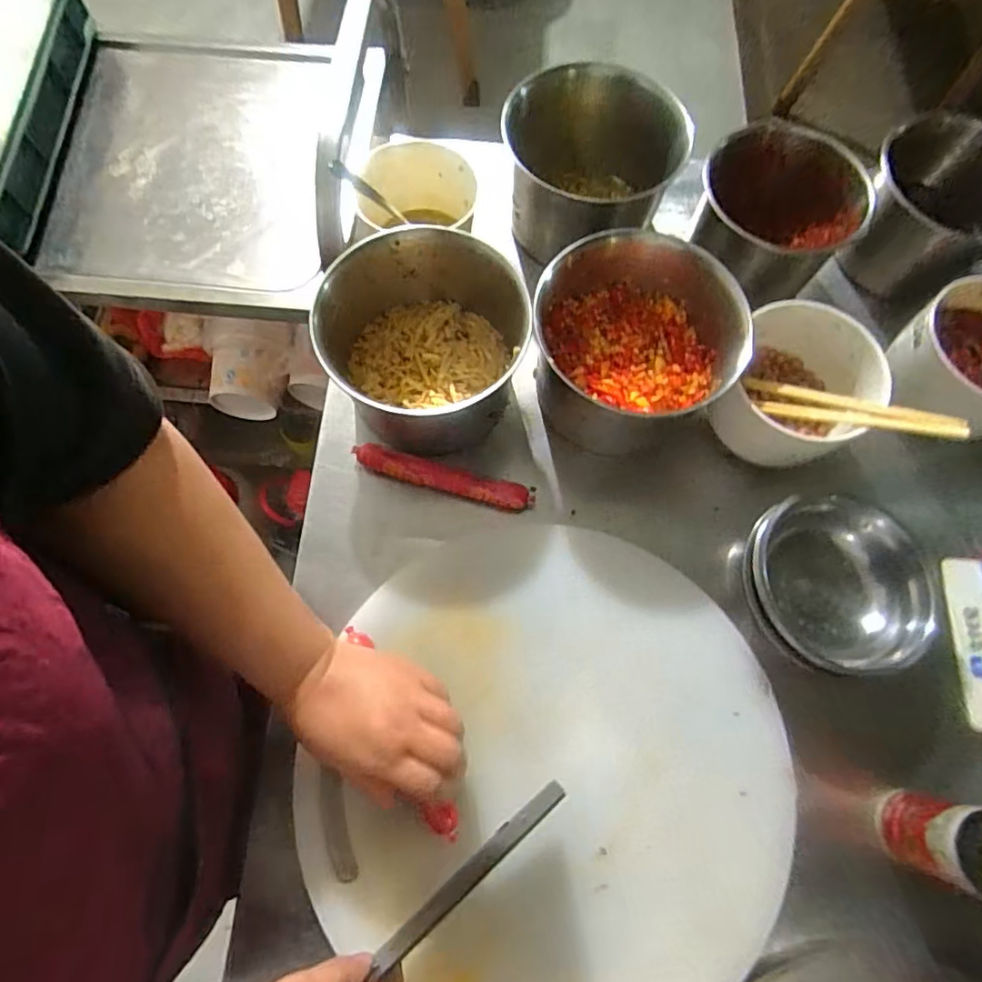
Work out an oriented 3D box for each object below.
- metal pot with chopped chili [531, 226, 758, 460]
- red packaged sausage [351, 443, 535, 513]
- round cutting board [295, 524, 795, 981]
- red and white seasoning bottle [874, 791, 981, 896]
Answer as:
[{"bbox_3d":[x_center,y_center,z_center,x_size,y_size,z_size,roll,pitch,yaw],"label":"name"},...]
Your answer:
[{"bbox_3d":[0.126,-0.133,0.541,0.156,0.124,0.168,0,70,0],"label":"metal pot with chopped chili"},{"bbox_3d":[-0.044,-0.012,0.545,0.170,0.020,0.022,15,70,5],"label":"red packaged sausage"},{"bbox_3d":[0.052,0.220,0.463,0.354,0.027,0.380,0,70,0],"label":"round cutting board"},{"bbox_3d":[0.333,0.251,0.417,0.052,0.105,0.051,0,70,0],"label":"red and white seasoning bottle"}]

